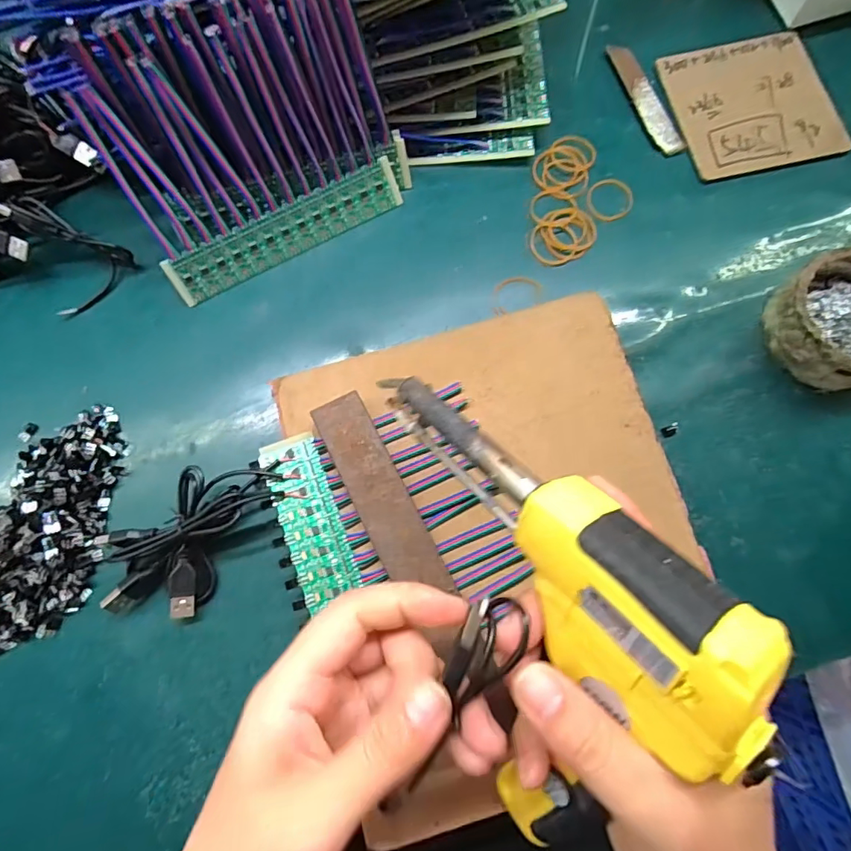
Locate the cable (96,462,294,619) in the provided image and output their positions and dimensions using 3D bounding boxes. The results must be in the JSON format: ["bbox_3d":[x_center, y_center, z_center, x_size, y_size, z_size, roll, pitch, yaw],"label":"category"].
[{"bbox_3d":[-0.132,0.064,0.298,0.117,0.030,0.067,-32,78,-7],"label":"cable"}]

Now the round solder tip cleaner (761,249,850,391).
[{"bbox_3d":[0.264,-0.066,0.319,0.084,0.041,0.077,0,76,0],"label":"round solder tip cleaner"}]

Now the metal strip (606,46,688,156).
[{"bbox_3d":[0.165,-0.245,0.381,0.021,0.004,0.100,-18,77,-4],"label":"metal strip"}]

